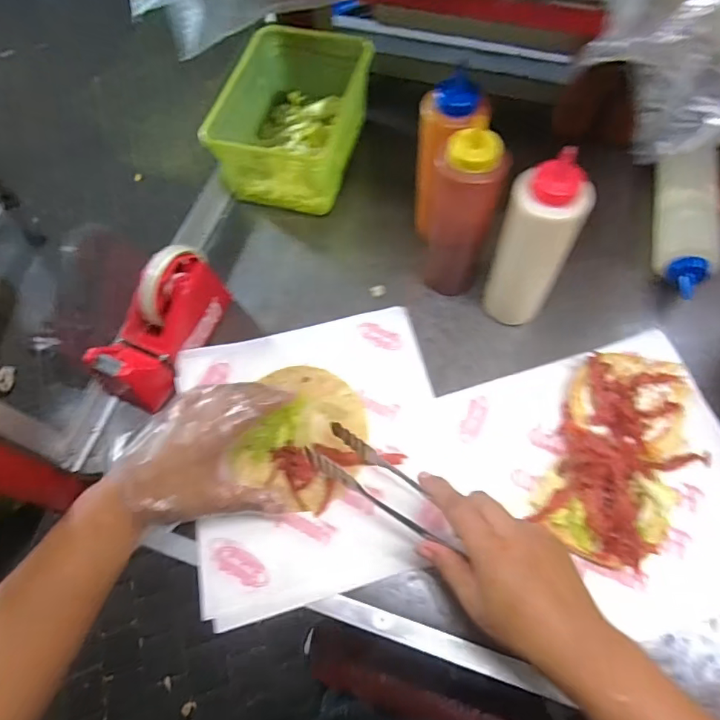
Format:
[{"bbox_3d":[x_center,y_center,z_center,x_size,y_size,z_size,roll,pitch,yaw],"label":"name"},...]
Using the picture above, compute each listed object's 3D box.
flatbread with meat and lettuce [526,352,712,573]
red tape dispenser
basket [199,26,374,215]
[{"bbox_3d":[0.249,0.089,0.470,0.135,0.041,0.203,21,68,9],"label":"flatbread with meat and lettuce"},{"bbox_3d":[-0.202,-0.038,0.518,0.062,0.089,0.157,26,69,11],"label":"red tape dispenser"},{"bbox_3d":[-0.077,-0.313,0.643,0.150,0.094,0.227,16,67,7],"label":"basket"}]

